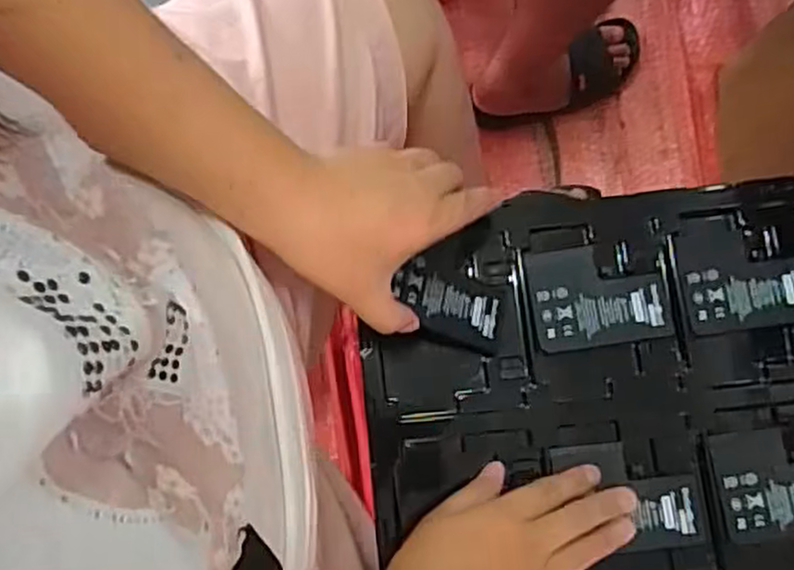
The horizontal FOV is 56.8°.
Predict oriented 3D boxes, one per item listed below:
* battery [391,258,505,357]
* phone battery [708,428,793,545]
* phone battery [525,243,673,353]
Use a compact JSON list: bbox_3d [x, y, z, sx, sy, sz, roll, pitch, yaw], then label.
[{"bbox_3d":[0.035,0.016,0.466,0.075,0.009,0.045,21,73,-23],"label":"battery"},{"bbox_3d":[0.246,0.123,0.459,0.089,0.005,0.066,-6,79,0],"label":"phone battery"},{"bbox_3d":[0.132,0.008,0.487,0.087,0.006,0.067,-7,79,0],"label":"phone battery"}]

